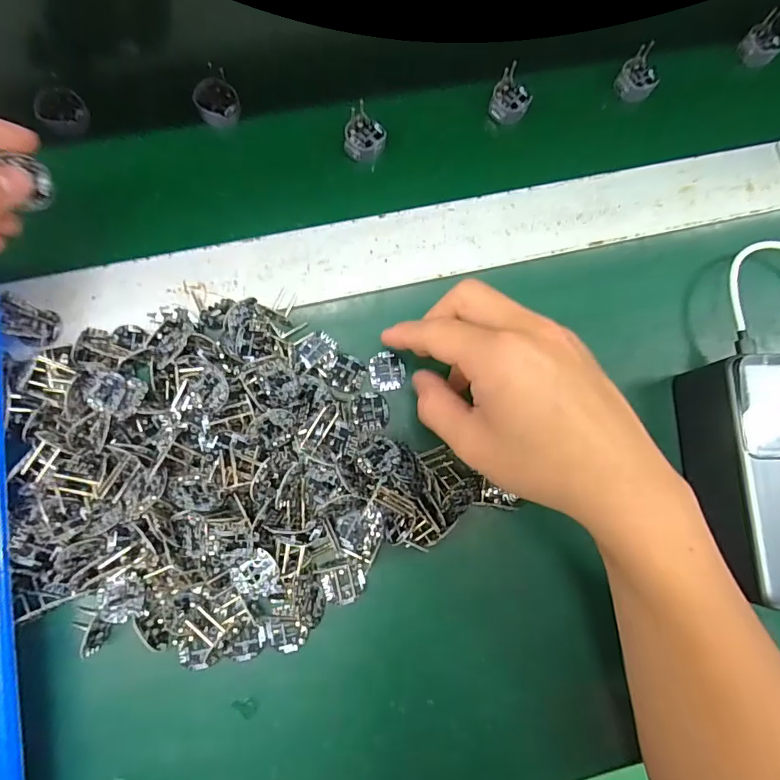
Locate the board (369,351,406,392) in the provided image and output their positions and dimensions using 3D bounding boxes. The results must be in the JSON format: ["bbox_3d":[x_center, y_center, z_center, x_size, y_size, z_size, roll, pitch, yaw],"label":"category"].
[{"bbox_3d":[-0.002,-0.011,0.302,0.021,0.004,0.024,4,79,-3],"label":"board"}]

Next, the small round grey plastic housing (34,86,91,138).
[{"bbox_3d":[-0.215,-0.183,0.324,0.026,0.015,0.026,1,79,-4],"label":"small round grey plastic housing"}]

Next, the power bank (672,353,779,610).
[{"bbox_3d":[0.204,0.047,0.274,0.056,0.053,0.127,0,79,-4],"label":"power bank"}]

